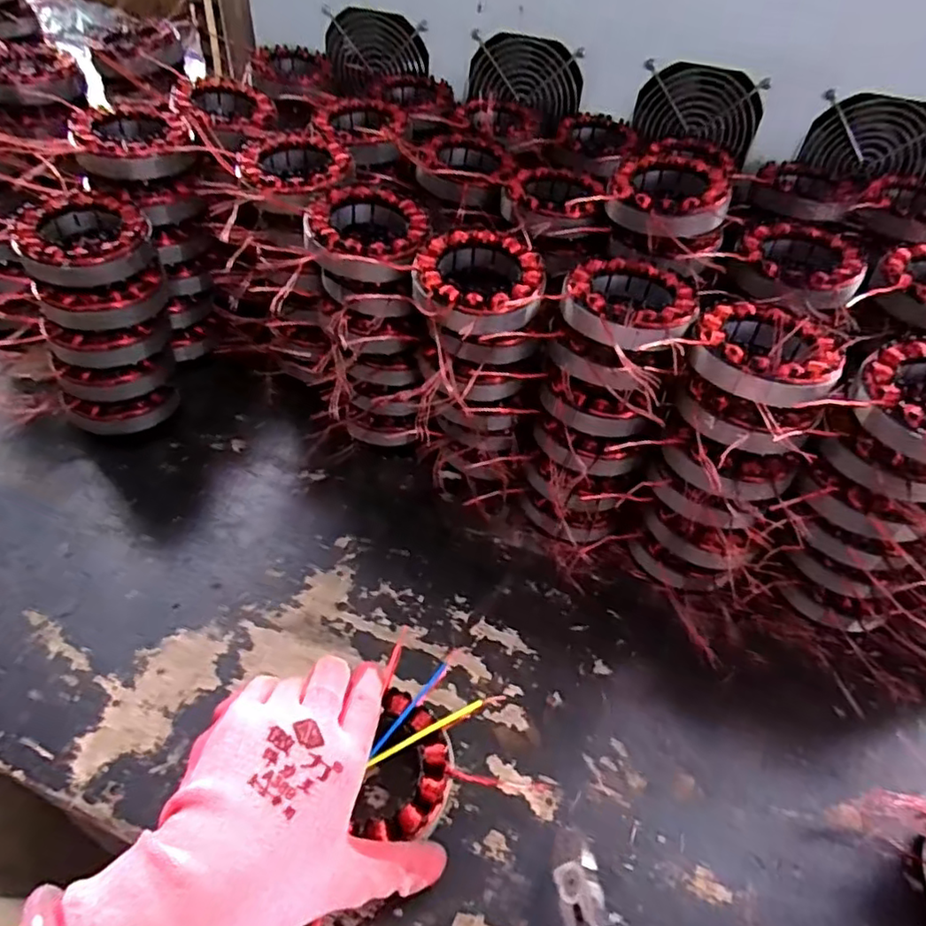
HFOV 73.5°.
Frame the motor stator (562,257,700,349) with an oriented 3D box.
[{"bbox_3d":[0.110,-0.106,0.415,0.083,0.033,0.086,3,48,-3],"label":"motor stator"}]

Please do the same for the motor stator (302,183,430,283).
[{"bbox_3d":[-0.068,-0.162,0.442,0.086,0.030,0.094,-8,49,-13],"label":"motor stator"}]

